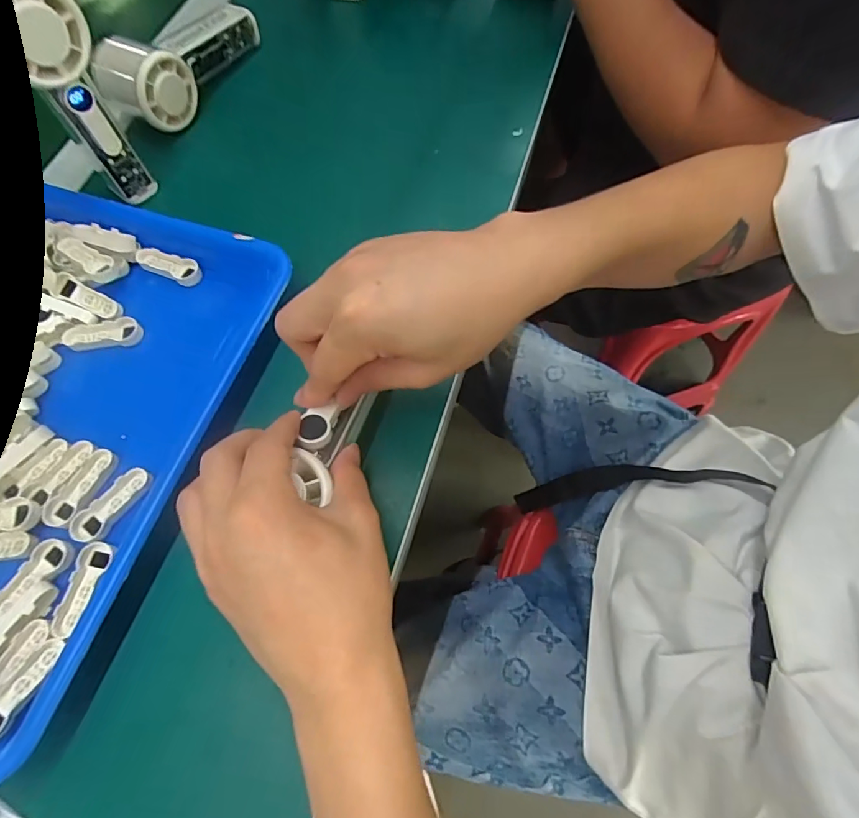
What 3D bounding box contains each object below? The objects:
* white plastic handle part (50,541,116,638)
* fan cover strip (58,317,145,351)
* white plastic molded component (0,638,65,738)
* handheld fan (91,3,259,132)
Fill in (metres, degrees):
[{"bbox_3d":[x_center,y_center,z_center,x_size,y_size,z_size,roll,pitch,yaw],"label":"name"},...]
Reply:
[{"bbox_3d":[-0.195,0.100,0.275,0.016,0.008,0.049,11,67,7],"label":"white plastic handle part"},{"bbox_3d":[-0.228,-0.052,0.341,0.050,0.008,0.019,-10,66,-2],"label":"fan cover strip"},{"bbox_3d":[-0.209,0.143,0.249,0.022,0.006,0.050,25,52,10],"label":"white plastic molded component"},{"bbox_3d":[-0.224,-0.315,0.436,0.071,0.053,0.153,18,68,10],"label":"handheld fan"}]

